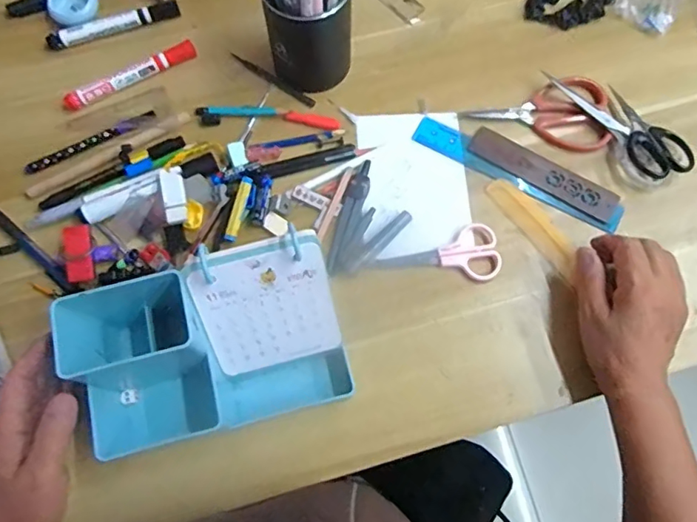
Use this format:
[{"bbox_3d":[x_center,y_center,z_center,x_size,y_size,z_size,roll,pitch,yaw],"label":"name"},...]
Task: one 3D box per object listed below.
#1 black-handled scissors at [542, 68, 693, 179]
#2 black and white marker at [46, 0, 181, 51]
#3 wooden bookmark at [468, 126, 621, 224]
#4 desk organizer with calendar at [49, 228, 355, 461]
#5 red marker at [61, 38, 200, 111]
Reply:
[{"bbox_3d":[0.266,-0.141,0.503,0.045,0.018,0.156,-37,76,-11],"label":"black-handled scissors"},{"bbox_3d":[-0.250,-0.253,0.549,0.140,0.014,0.019,-19,73,-6],"label":"black and white marker"},{"bbox_3d":[0.187,-0.085,0.497,0.146,0.005,0.036,32,75,10],"label":"wooden bookmark"},{"bbox_3d":[-0.102,0.069,0.395,0.192,0.115,0.111,-14,73,-5],"label":"desk organizer with calendar"},{"bbox_3d":[-0.223,-0.190,0.528,0.140,0.019,0.019,-27,74,-9],"label":"red marker"}]

